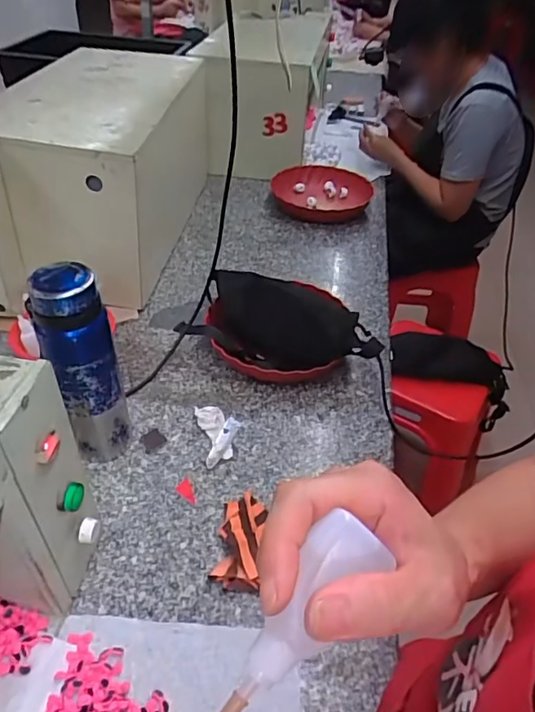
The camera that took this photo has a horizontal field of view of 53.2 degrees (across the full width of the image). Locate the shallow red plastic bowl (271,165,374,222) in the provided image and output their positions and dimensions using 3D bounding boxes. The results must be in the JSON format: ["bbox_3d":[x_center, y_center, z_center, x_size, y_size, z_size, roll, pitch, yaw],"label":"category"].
[{"bbox_3d":[0.130,-0.396,1.301,0.228,0.048,0.238,2,42,-2],"label":"shallow red plastic bowl"}]

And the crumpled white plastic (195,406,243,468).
[{"bbox_3d":[-0.065,0.109,0.757,0.060,0.022,0.088,-9,44,-13],"label":"crumpled white plastic"}]

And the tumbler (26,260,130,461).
[{"bbox_3d":[-0.222,0.021,0.652,0.077,0.277,0.061,-16,45,-20],"label":"tumbler"}]

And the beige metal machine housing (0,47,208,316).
[{"bbox_3d":[-0.312,-0.384,1.049,0.289,0.270,0.697,7,42,4],"label":"beige metal machine housing"}]

